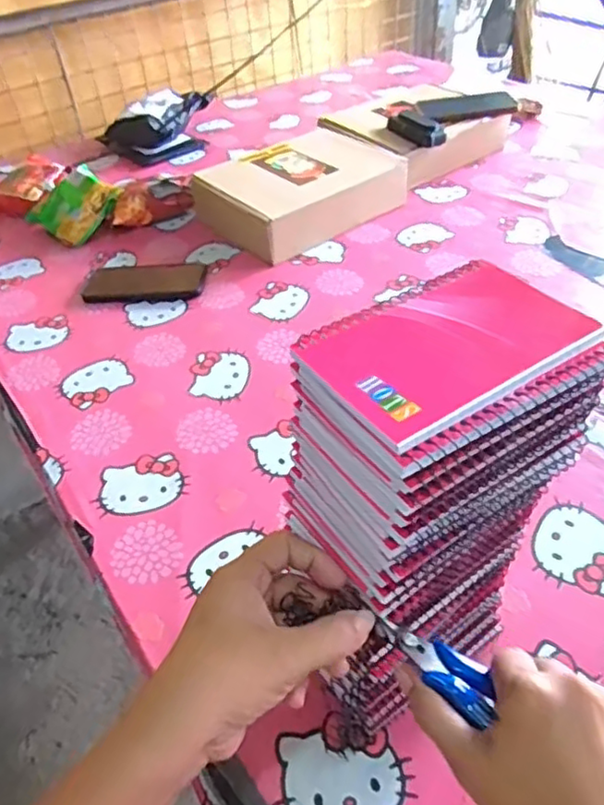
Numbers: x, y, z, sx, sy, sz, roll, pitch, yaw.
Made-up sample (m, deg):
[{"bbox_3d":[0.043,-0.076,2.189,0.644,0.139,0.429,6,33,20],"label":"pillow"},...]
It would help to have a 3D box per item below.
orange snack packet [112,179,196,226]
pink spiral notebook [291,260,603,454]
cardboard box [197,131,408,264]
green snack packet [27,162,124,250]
[{"bbox_3d":[-0.240,-0.312,1.017,0.131,0.061,0.042,-26,47,-22],"label":"orange snack packet"},{"bbox_3d":[0.069,-0.029,0.308,0.125,0.008,0.081,-26,47,-21],"label":"pink spiral notebook"},{"bbox_3d":[-0.002,-0.330,0.997,0.275,0.079,0.210,-28,48,-24],"label":"cardboard box"},{"bbox_3d":[-0.360,-0.311,1.006,0.134,0.032,0.120,40,91,29],"label":"green snack packet"}]

